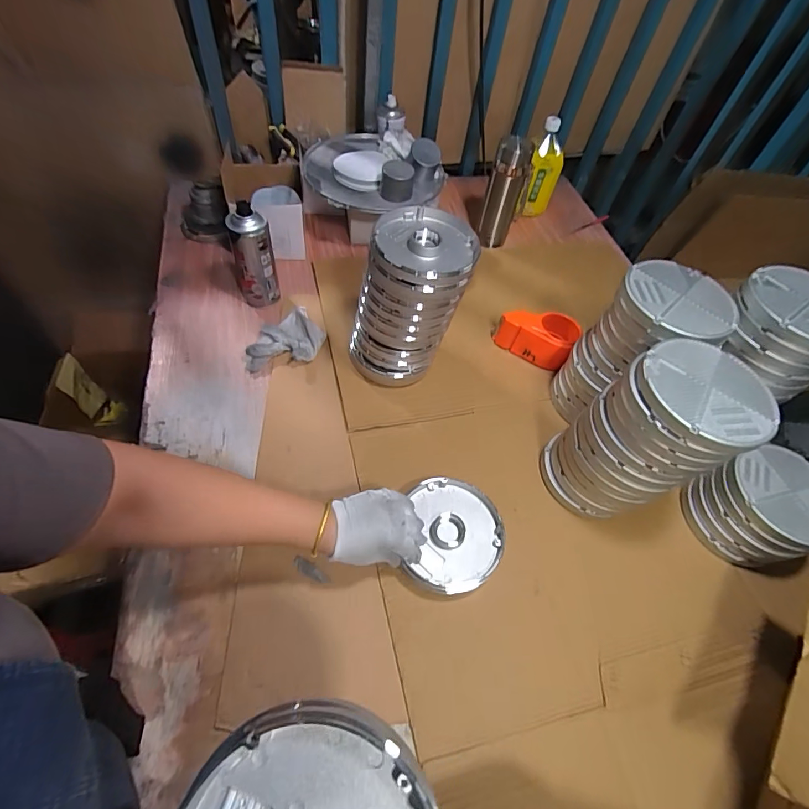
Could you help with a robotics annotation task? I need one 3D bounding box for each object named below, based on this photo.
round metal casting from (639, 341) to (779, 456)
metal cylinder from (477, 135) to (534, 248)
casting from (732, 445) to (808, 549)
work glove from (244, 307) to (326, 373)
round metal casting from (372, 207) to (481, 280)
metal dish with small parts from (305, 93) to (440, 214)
[{"bbox_3d":[0.319,-0.014,0.454,0.132,0.019,0.135,3,56,-5],"label":"round metal casting"},{"bbox_3d":[0.199,-0.421,0.863,0.074,0.196,0.057,4,55,-2],"label":"metal cylinder"},{"bbox_3d":[0.495,0.115,0.550,0.126,0.017,0.126,3,56,-5],"label":"casting"},{"bbox_3d":[-0.201,-0.101,0.713,0.136,0.034,0.095,-28,62,-22],"label":"work glove"},{"bbox_3d":[0.029,-0.205,0.550,0.132,0.022,0.136,3,56,-5],"label":"round metal casting"},{"bbox_3d":[-0.068,-0.483,0.841,0.252,0.074,0.268,3,56,-5],"label":"metal dish with small parts"}]

